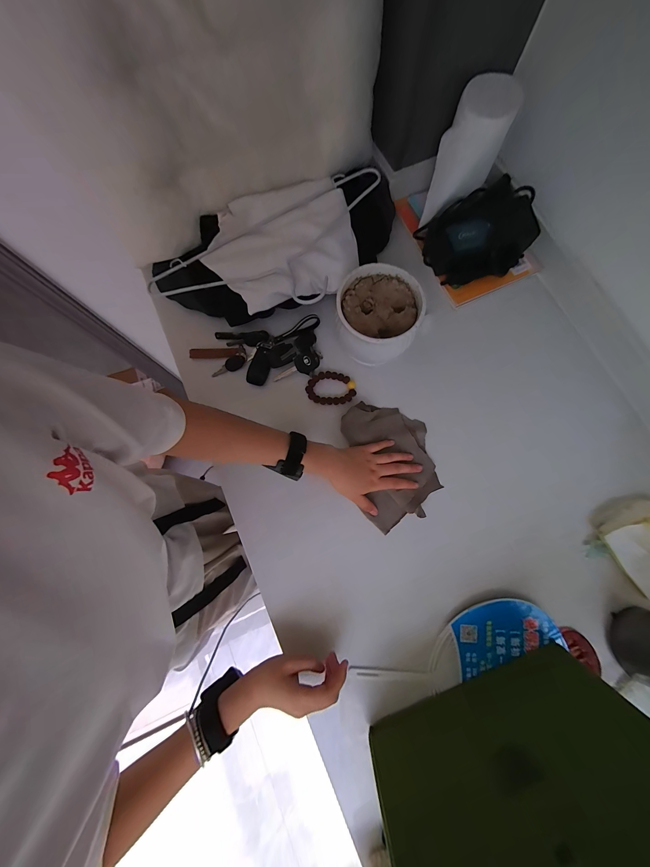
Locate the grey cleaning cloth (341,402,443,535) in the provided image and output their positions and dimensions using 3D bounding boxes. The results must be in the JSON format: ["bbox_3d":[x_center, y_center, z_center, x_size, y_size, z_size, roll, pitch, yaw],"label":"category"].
[{"bbox_3d":[0.113,0.044,0.473,0.131,0.020,0.202,-14,78,-2],"label":"grey cleaning cloth"}]

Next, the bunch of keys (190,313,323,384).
[{"bbox_3d":[-0.123,-0.143,0.519,0.225,0.029,0.100,-7,78,-1],"label":"bunch of keys"}]

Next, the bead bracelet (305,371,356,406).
[{"bbox_3d":[0.011,-0.080,0.508,0.086,0.008,0.059,-2,78,0],"label":"bead bracelet"}]

